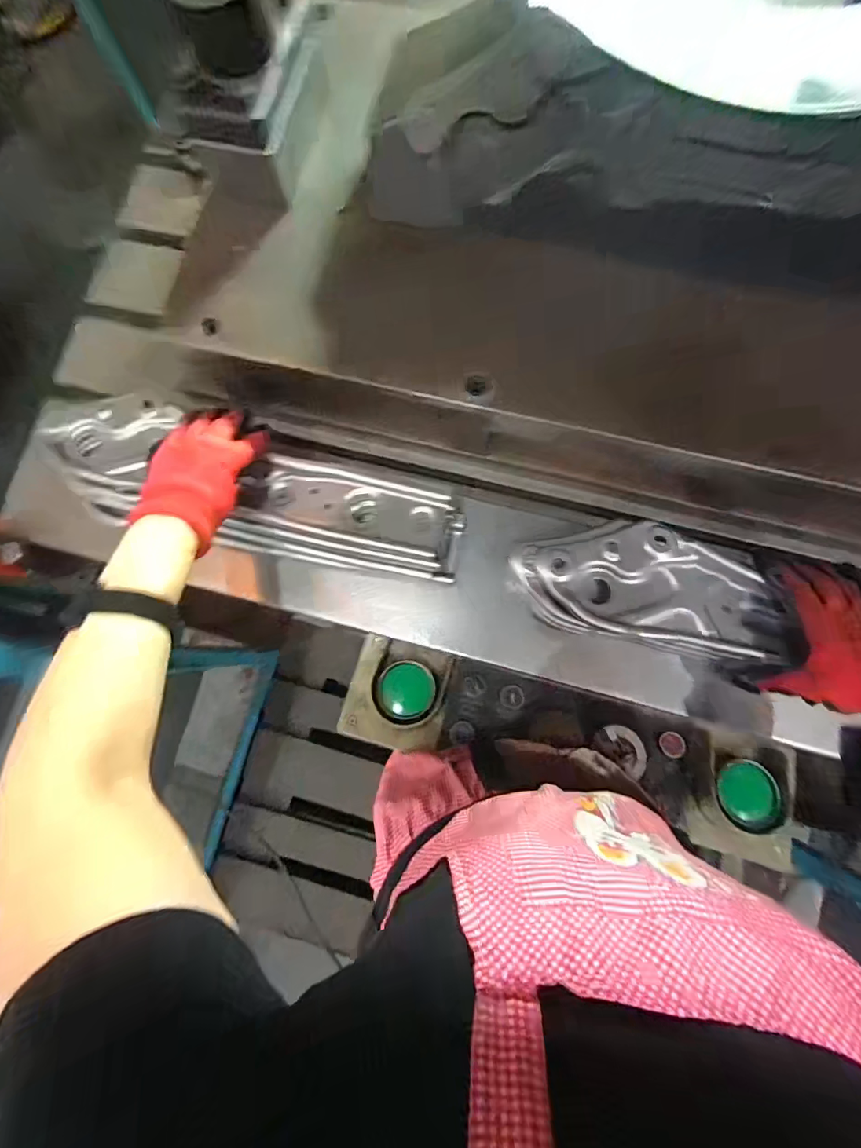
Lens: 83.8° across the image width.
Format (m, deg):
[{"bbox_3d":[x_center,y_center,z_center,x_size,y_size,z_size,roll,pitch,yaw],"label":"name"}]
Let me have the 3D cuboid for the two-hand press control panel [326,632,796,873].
[{"bbox_3d":[0.160,0.212,0.603,0.545,0.095,0.133,14,82,6],"label":"two-hand press control panel"}]

